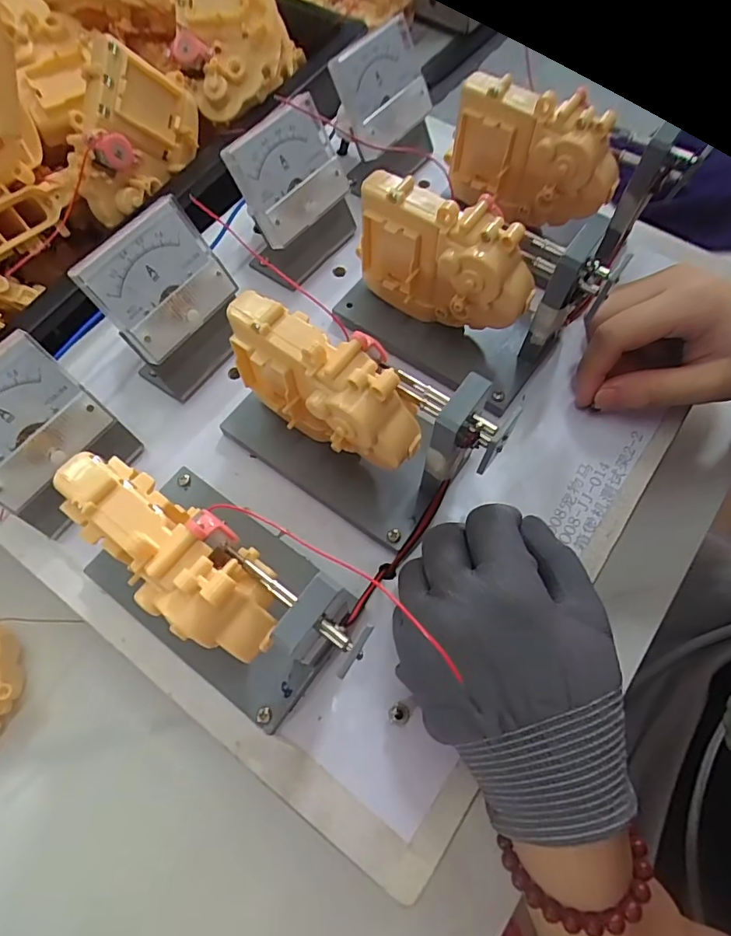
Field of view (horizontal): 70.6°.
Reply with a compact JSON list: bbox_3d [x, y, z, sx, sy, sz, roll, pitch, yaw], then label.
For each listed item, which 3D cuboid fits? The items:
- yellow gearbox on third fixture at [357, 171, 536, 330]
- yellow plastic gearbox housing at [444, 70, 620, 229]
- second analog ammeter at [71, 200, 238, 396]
[{"bbox_3d":[0.041,-0.106,0.270,0.094,0.071,0.030,36,72,14],"label":"yellow gearbox on third fixture"},{"bbox_3d":[0.096,-0.178,0.301,0.096,0.066,0.029,31,71,13],"label":"yellow plastic gearbox housing"},{"bbox_3d":[-0.099,-0.085,0.274,0.048,0.070,0.066,37,72,15],"label":"second analog ammeter"}]

